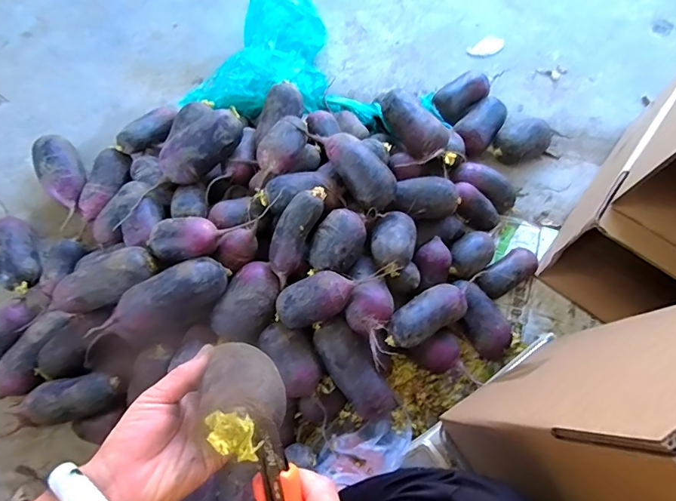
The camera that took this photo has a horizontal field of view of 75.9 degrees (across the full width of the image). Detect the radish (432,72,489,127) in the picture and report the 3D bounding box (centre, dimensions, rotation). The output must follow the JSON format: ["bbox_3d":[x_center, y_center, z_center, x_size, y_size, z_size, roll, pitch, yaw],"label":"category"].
[{"bbox_3d":[0.239,-0.299,0.857,0.115,0.059,0.072,-41,75,-13],"label":"radish"}]

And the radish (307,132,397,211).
[{"bbox_3d":[0.025,-0.132,0.663,0.069,0.056,0.156,-42,87,-13],"label":"radish"}]

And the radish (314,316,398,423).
[{"bbox_3d":[0.024,0.176,0.621,0.065,0.060,0.163,-34,90,-11],"label":"radish"}]

